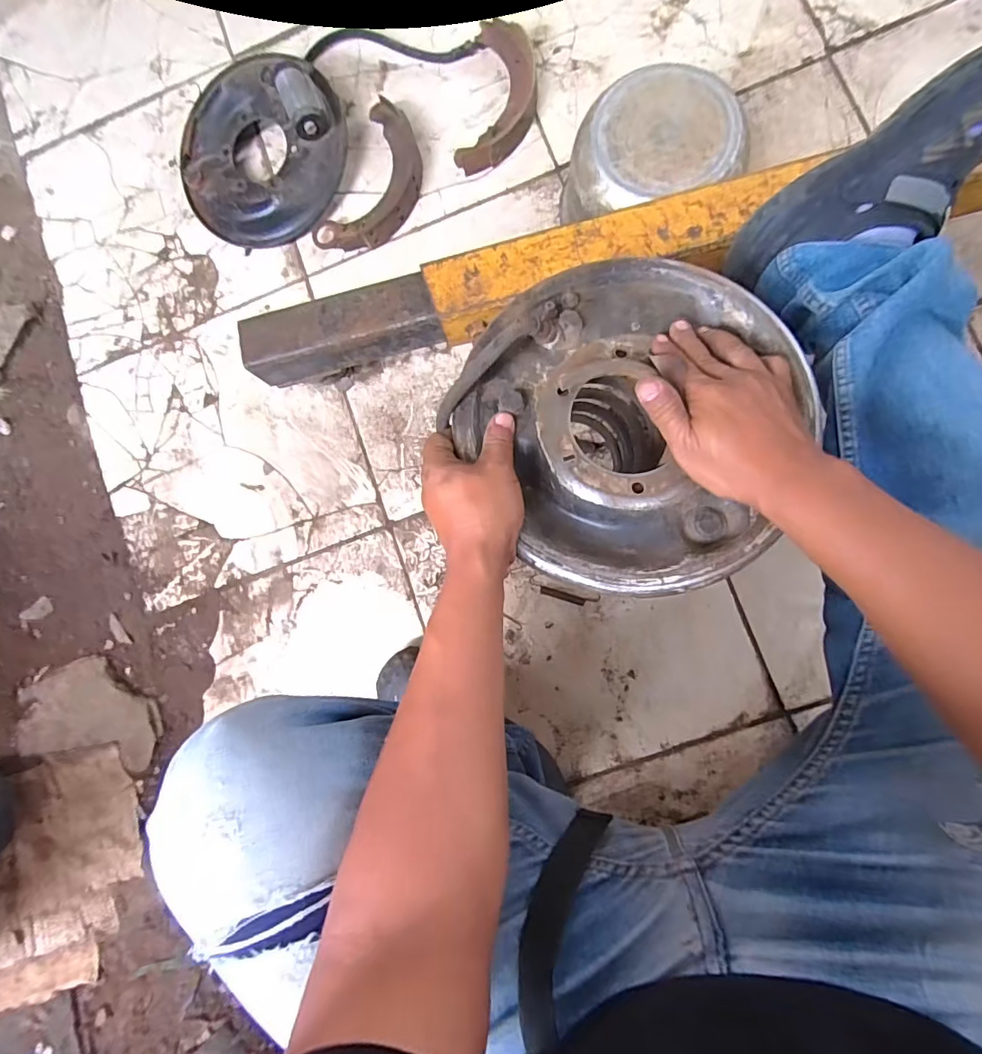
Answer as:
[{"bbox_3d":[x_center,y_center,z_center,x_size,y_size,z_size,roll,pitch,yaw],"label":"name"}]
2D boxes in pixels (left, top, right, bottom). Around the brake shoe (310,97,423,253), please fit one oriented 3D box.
[{"bbox_3d":[-0.169,-0.510,0.749,0.122,0.037,0.225,28,91,7],"label":"brake shoe"}]

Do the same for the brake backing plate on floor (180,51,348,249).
[{"bbox_3d":[-0.347,-0.564,0.747,0.259,0.087,0.243,0,87,6],"label":"brake backing plate on floor"}]

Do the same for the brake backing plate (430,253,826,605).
[{"bbox_3d":[0.110,-0.087,0.379,0.249,0.053,0.259,0,87,6],"label":"brake backing plate"}]

